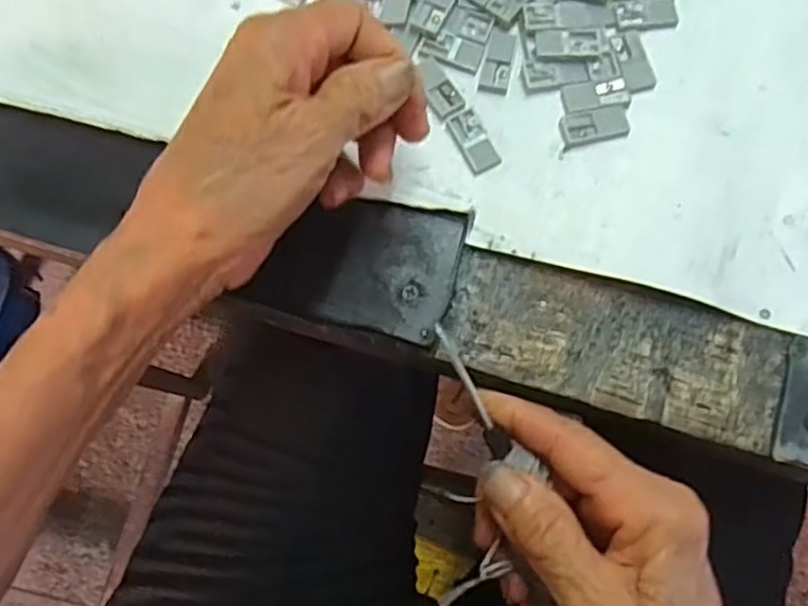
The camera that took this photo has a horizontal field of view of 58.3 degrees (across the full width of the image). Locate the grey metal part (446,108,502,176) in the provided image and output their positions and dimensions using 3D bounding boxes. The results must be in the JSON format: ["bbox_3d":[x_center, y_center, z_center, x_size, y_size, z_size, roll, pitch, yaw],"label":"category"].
[{"bbox_3d":[0.031,-0.070,0.314,0.015,0.004,0.028,-27,79,-6],"label":"grey metal part"}]

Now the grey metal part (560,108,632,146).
[{"bbox_3d":[0.083,-0.076,0.312,0.030,0.004,0.013,-9,77,-2],"label":"grey metal part"}]

